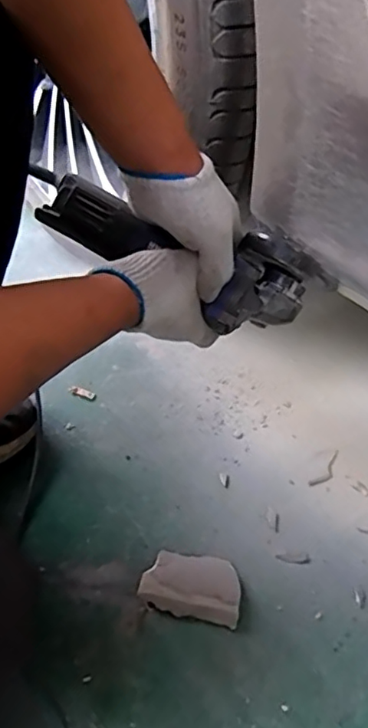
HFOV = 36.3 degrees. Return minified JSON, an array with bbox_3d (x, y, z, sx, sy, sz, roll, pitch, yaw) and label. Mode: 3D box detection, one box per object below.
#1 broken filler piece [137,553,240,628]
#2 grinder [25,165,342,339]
[{"bbox_3d":[0.007,0.230,0.586,0.100,0.014,0.064,11,46,3],"label":"broken filler piece"},{"bbox_3d":[-0.009,-0.119,0.539,0.294,0.086,0.076,28,48,2],"label":"grinder"}]

